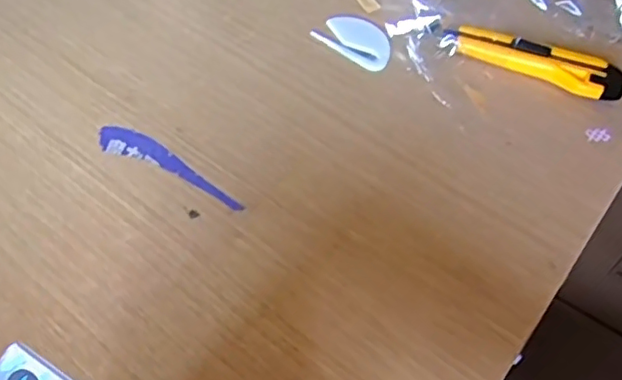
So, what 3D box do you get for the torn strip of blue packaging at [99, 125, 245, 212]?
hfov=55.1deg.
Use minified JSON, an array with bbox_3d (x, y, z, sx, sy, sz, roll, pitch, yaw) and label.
[{"bbox_3d":[-0.100,-0.017,0.424,0.124,0.004,0.026,28,57,16],"label":"torn strip of blue packaging"}]

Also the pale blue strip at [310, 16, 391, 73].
[{"bbox_3d":[0.040,-0.128,0.507,0.069,0.008,0.042,39,61,23],"label":"pale blue strip"}]

